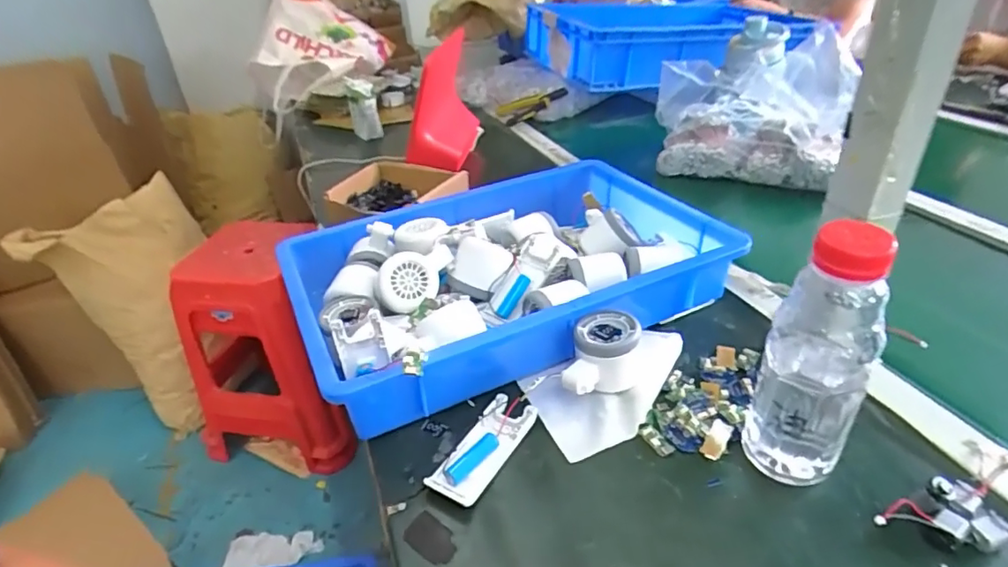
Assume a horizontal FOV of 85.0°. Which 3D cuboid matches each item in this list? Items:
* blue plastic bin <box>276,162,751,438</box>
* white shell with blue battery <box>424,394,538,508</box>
[{"bbox_3d":[0.002,-0.015,0.599,0.418,0.095,0.277,-19,36,-19],"label":"blue plastic bin"},{"bbox_3d":[-0.016,0.132,0.441,0.041,0.015,0.101,16,39,29],"label":"white shell with blue battery"}]

